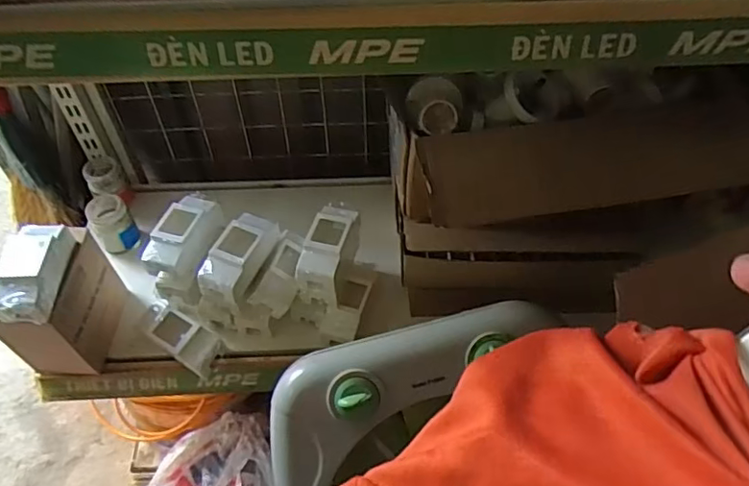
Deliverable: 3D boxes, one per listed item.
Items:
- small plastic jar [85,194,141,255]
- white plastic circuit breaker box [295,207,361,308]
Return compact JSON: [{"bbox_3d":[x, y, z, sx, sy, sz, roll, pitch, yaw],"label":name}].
[{"bbox_3d":[-0.353,-0.026,0.770,0.051,0.065,0.061,-30,57,-21],"label":"small plastic jar"},{"bbox_3d":[-0.052,0.014,0.665,0.044,0.085,0.109,11,52,9],"label":"white plastic circuit breaker box"}]

